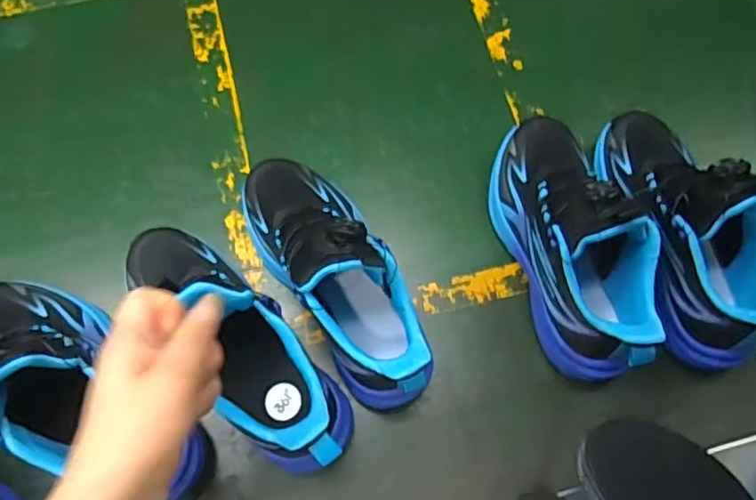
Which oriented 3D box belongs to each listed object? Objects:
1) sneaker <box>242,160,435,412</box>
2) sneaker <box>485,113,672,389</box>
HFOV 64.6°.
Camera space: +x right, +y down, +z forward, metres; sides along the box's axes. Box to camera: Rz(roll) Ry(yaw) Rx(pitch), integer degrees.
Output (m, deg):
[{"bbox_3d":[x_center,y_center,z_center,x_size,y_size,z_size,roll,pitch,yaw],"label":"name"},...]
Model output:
[{"bbox_3d":[-0.037,0.014,0.474,0.097,0.130,0.228,-32,73,-13],"label":"sneaker"},{"bbox_3d":[0.158,-0.017,0.482,0.080,0.127,0.221,-15,69,-7],"label":"sneaker"}]

